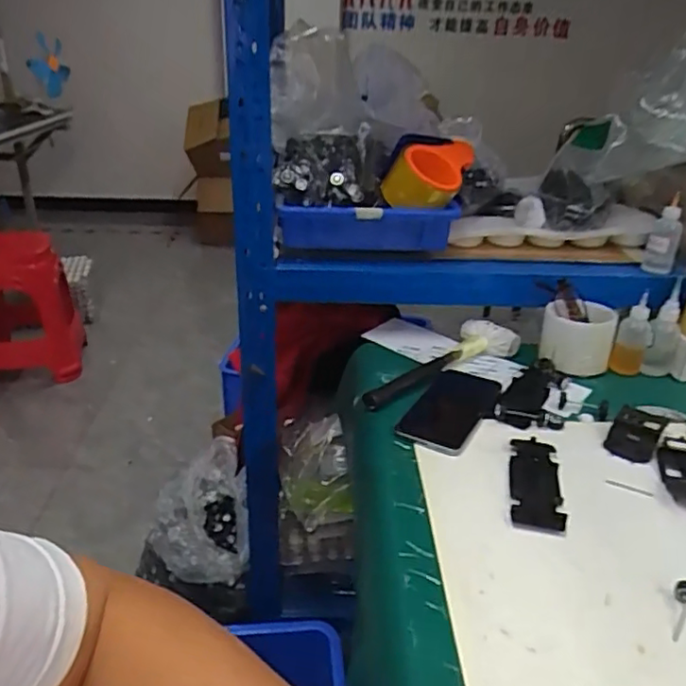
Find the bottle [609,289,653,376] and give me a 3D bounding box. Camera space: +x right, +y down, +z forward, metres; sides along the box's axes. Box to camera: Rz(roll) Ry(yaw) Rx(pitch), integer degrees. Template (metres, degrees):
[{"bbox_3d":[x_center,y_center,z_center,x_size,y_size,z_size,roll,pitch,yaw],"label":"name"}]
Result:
[{"bbox_3d":[0.372,-0.011,0.787,0.032,0.095,0.040,23,34,37],"label":"bottle"}]

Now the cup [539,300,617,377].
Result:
[{"bbox_3d":[0.305,-0.008,0.805,0.088,0.070,0.074,11,28,20],"label":"cup"}]

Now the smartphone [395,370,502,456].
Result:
[{"bbox_3d":[0.127,0.071,0.706,0.080,0.011,0.171,14,29,25],"label":"smartphone"}]

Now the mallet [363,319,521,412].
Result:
[{"bbox_3d":[0.117,0.019,0.782,0.244,0.031,0.075,-19,33,-35],"label":"mallet"}]

